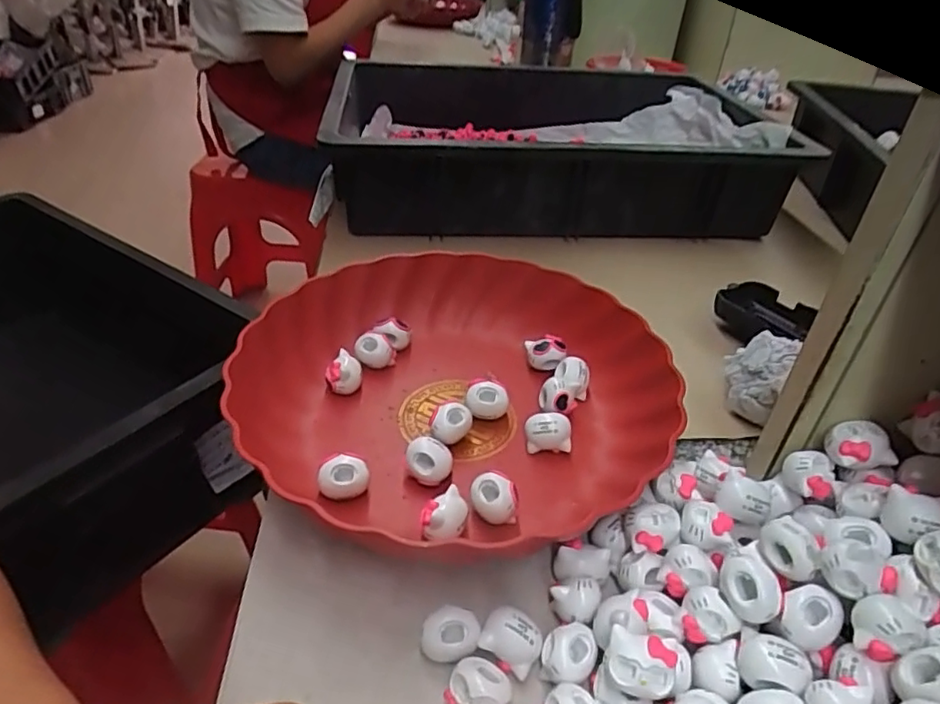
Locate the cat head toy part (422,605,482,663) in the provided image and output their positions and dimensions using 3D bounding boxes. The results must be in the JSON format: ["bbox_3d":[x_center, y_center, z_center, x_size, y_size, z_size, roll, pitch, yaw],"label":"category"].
[{"bbox_3d":[-0.008,0.118,0.251,0.023,0.015,0.016,8,38,4],"label":"cat head toy part"}]

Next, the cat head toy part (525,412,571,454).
[{"bbox_3d":[0.044,0.047,0.345,0.025,0.019,0.016,3,38,-4],"label":"cat head toy part"}]

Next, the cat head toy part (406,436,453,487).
[{"bbox_3d":[-0.022,0.058,0.321,0.024,0.018,0.019,6,38,-1],"label":"cat head toy part"}]

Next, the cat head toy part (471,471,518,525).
[{"bbox_3d":[0.012,0.073,0.302,0.024,0.015,0.019,9,38,3],"label":"cat head toy part"}]

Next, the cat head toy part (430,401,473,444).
[{"bbox_3d":[-0.011,0.041,0.343,0.023,0.018,0.017,3,38,-5],"label":"cat head toy part"}]

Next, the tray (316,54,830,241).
[{"bbox_3d":[0.081,-0.239,0.663,0.434,0.099,0.319,0,38,-8],"label":"tray"}]

